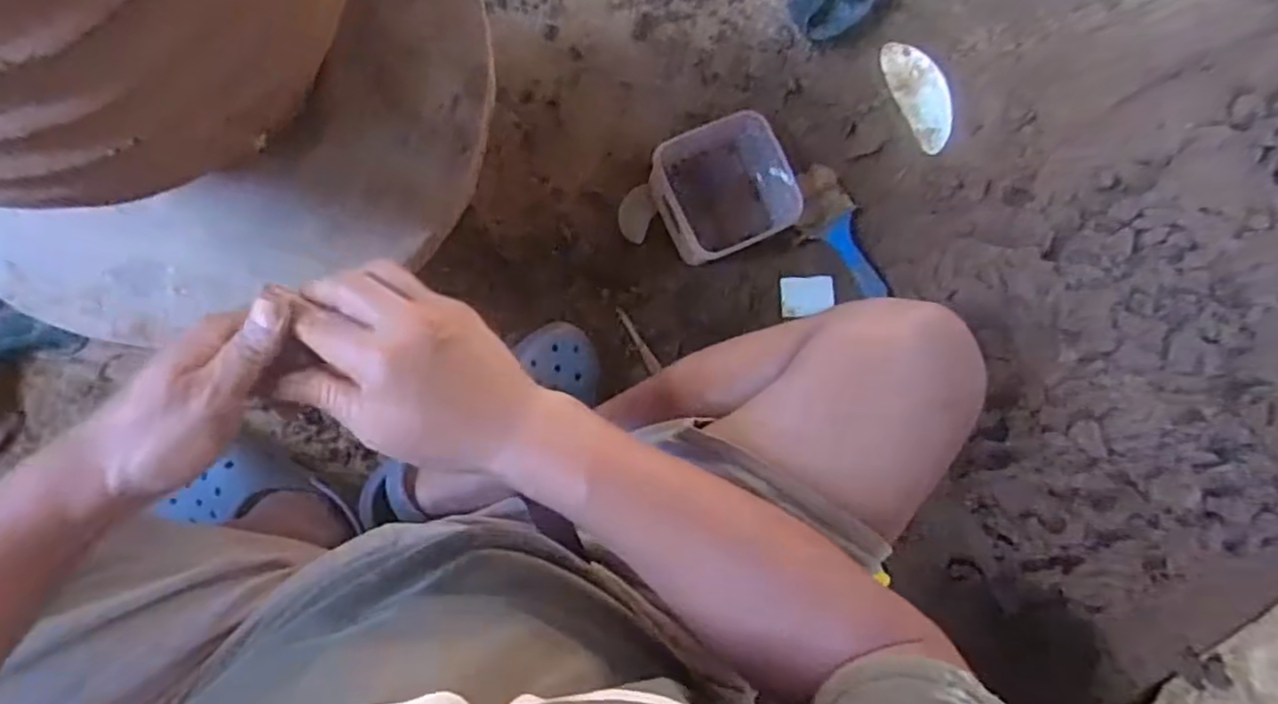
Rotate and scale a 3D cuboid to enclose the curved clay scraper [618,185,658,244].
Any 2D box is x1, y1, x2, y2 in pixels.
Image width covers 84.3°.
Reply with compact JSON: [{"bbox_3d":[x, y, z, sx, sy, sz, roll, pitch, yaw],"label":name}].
[{"bbox_3d":[-0.002,-0.159,0.807,0.040,0.014,0.066,26,85,-6],"label":"curved clay scraper"}]

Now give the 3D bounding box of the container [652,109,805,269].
[{"bbox_3d":[0.091,-0.179,0.785,0.132,0.081,0.134,-24,92,-8],"label":"container"}]

